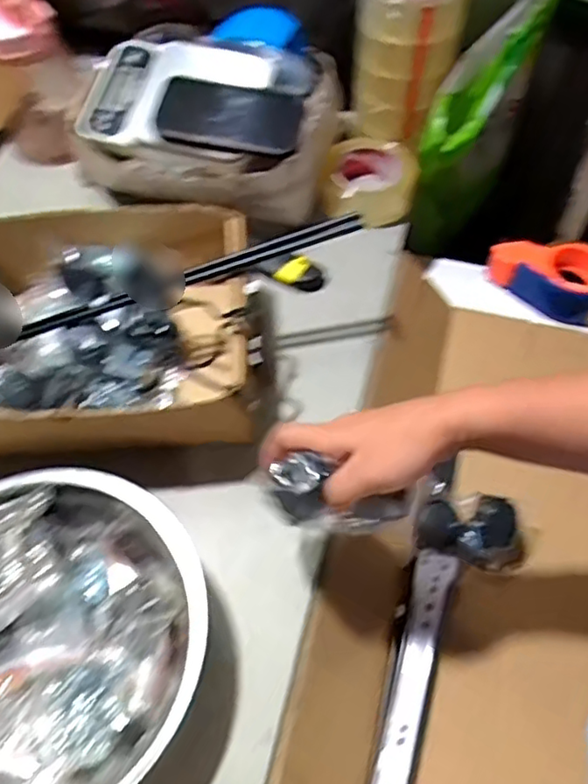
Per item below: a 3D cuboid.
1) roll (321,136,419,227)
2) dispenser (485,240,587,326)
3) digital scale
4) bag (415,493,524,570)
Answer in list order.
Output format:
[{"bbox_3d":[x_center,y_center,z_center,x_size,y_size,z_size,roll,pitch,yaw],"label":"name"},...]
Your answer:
[{"bbox_3d":[0.091,-0.252,0.762,0.110,0.052,0.113,8,59,6],"label":"roll"},{"bbox_3d":[0.325,-0.141,0.775,0.165,0.055,0.090,15,60,10],"label":"dispenser"},{"bbox_3d":[-0.114,-0.350,0.725,0.252,0.034,0.175,12,60,9],"label":"digital scale"},{"bbox_3d":[0.172,0.133,0.603,0.109,0.043,0.058,7,59,6],"label":"bag"}]

